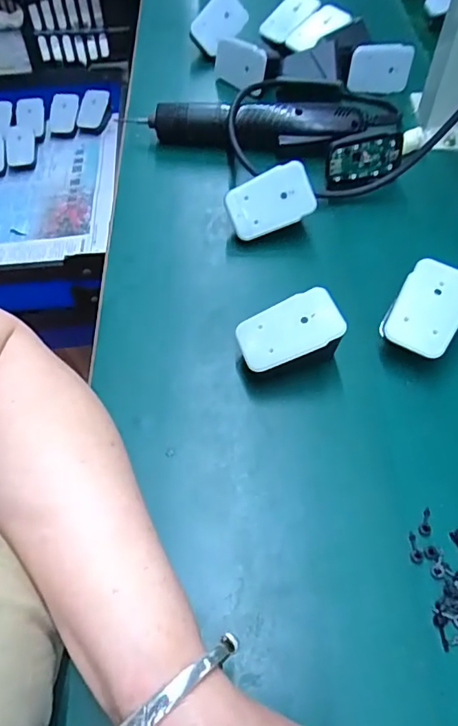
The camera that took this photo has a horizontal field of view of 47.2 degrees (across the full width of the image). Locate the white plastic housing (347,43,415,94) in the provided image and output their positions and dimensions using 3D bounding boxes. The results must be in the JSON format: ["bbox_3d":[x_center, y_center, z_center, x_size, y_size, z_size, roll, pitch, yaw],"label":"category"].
[{"bbox_3d":[0.160,-0.310,0.552,0.070,0.050,0.009,-9,57,-5],"label":"white plastic housing"}]

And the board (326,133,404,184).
[{"bbox_3d":[0.123,-0.182,0.473,0.071,0.034,0.006,-14,41,-9],"label":"board"}]

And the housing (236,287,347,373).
[{"bbox_3d":[0.043,-0.018,0.362,0.069,0.028,0.044,-24,63,5],"label":"housing"}]

